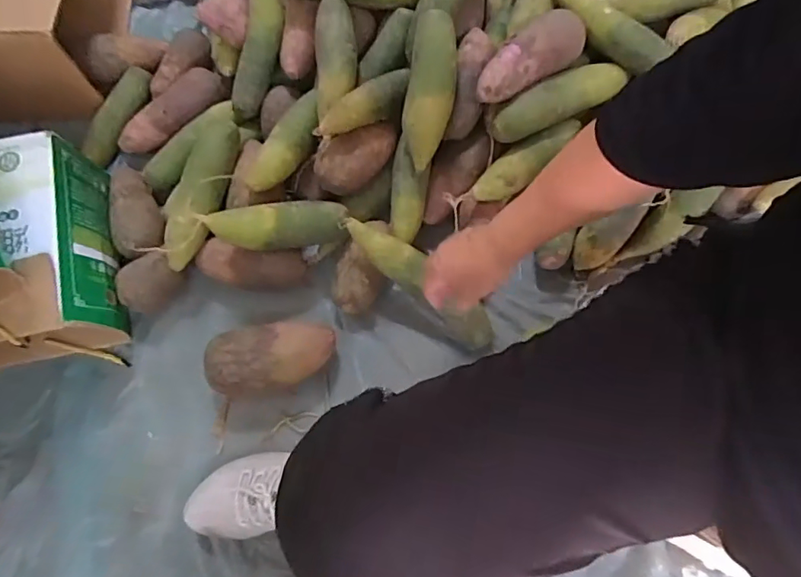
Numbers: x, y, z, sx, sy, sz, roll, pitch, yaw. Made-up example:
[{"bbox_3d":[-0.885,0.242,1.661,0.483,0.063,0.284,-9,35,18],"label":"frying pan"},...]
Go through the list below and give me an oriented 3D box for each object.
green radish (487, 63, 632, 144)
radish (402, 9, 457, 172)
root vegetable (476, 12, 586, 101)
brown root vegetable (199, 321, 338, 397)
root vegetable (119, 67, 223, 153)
[{"bbox_3d":[0.217,-0.256,0.693,0.209,0.045,0.047,-30,73,-9],"label":"green radish"},{"bbox_3d":[0.039,-0.250,0.647,0.059,0.050,0.184,8,100,3],"label":"radish"},{"bbox_3d":[0.171,-0.307,0.669,0.168,0.051,0.051,-33,74,-10],"label":"root vegetable"},{"bbox_3d":[-0.165,0.091,0.659,0.162,0.077,0.080,-6,71,-2],"label":"brown root vegetable"},{"bbox_3d":[-0.348,-0.265,0.776,0.180,0.047,0.049,-37,74,2],"label":"root vegetable"}]

